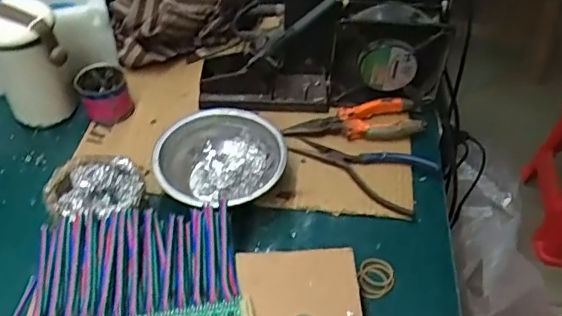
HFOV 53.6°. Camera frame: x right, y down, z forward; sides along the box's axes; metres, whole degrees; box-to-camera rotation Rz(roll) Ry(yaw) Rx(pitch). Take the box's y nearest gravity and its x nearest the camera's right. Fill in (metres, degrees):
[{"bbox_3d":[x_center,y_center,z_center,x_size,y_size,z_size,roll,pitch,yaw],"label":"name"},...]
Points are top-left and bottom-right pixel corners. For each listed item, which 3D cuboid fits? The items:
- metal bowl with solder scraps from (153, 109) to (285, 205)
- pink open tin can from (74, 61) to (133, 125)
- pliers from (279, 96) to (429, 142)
[{"bbox_3d":[-0.058,0.006,0.547,0.122,0.038,0.120,0,44,0],"label":"metal bowl with solder scraps"},{"bbox_3d":[-0.198,-0.071,0.625,0.051,0.049,0.052,0,44,0],"label":"pink open tin can"},{"bbox_3d":[0.082,-0.041,0.609,0.148,0.013,0.054,-5,44,-5],"label":"pliers"}]

